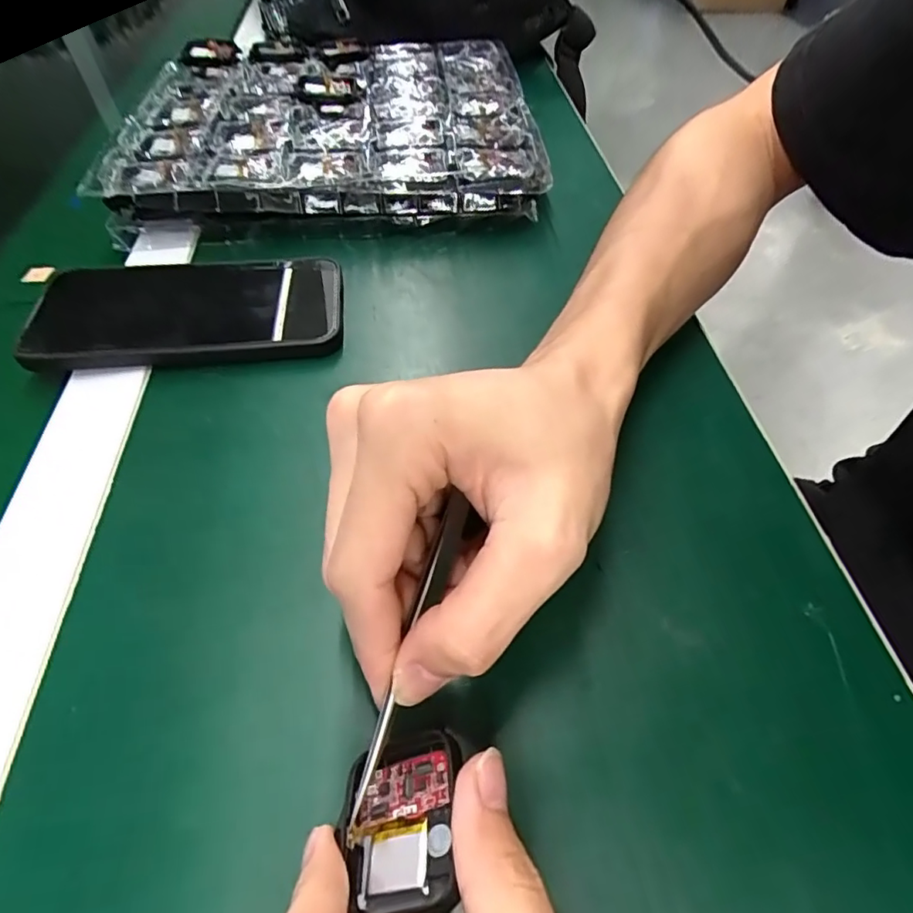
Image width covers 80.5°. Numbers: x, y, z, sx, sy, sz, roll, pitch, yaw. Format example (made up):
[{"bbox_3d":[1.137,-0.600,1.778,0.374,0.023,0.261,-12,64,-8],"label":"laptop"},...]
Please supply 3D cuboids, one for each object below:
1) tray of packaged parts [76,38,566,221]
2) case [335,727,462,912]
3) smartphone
[{"bbox_3d":[-0.092,-0.255,0.415,0.289,0.044,0.255,-4,53,-1],"label":"tray of packaged parts"},{"bbox_3d":[-0.015,0.104,0.152,0.035,0.011,0.044,-24,36,16],"label":"case"},{"bbox_3d":[-0.145,-0.084,0.299,0.158,0.013,0.082,-6,53,-7],"label":"smartphone"}]

